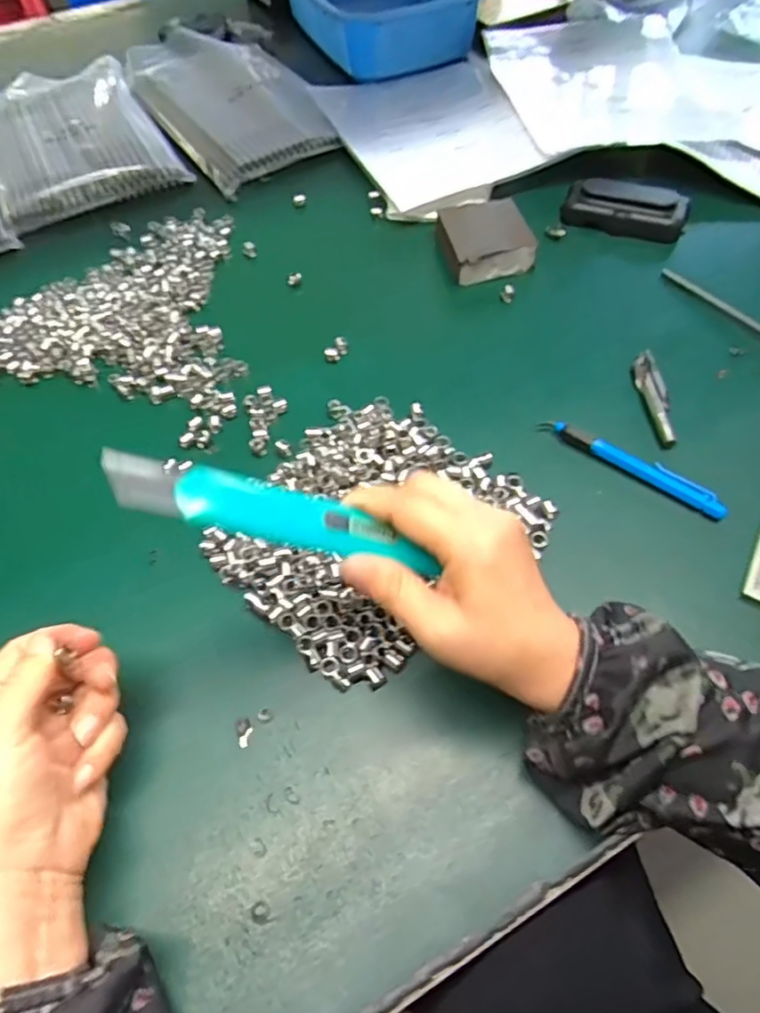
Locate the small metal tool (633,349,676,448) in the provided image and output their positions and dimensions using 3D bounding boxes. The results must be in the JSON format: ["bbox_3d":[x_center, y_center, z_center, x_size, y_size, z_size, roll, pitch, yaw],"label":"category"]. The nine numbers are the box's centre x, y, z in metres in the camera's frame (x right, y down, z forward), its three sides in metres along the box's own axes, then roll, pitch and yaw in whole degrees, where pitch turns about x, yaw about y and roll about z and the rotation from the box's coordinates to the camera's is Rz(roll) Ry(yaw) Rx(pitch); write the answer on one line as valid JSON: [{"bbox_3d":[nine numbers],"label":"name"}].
[{"bbox_3d":[0.195,-0.081,0.422,0.017,0.009,0.091,0,57,4],"label":"small metal tool"}]

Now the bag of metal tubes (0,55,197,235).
[{"bbox_3d":[-0.347,-0.418,0.661,0.182,0.017,0.303,-26,59,-13],"label":"bag of metal tubes"}]

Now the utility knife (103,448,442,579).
[{"bbox_3d":[-0.042,0.003,0.251,0.135,0.009,0.029,16,55,-20],"label":"utility knife"}]

